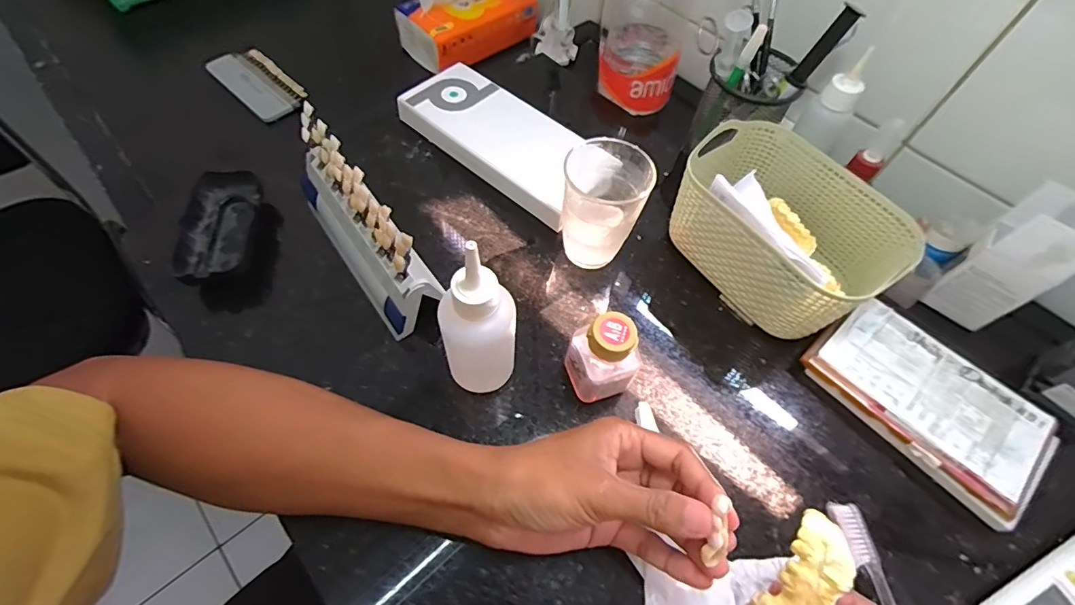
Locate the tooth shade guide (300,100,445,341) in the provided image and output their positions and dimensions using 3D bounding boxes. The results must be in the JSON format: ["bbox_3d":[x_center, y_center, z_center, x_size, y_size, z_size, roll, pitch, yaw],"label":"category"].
[{"bbox_3d":[-0.140,-0.057,0.365,0.041,0.086,0.190,-34,66,-23],"label":"tooth shade guide"}]

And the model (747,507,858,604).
[{"bbox_3d":[0.124,0.134,0.225,0.025,0.016,0.065,38,95,18],"label":"model"}]

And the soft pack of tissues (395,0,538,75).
[{"bbox_3d":[-0.095,-0.402,0.634,0.099,0.103,0.172,40,64,18],"label":"soft pack of tissues"}]

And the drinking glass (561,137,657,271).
[{"bbox_3d":[0.051,-0.073,0.382,0.061,0.096,0.062,1,58,-4],"label":"drinking glass"}]

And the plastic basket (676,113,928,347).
[{"bbox_3d":[0.199,-0.061,0.390,0.120,0.090,0.158,-29,64,-20],"label":"plastic basket"}]

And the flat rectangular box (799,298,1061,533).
[{"bbox_3d":[0.292,0.073,0.356,0.095,0.027,0.158,-34,66,-23],"label":"flat rectangular box"}]

